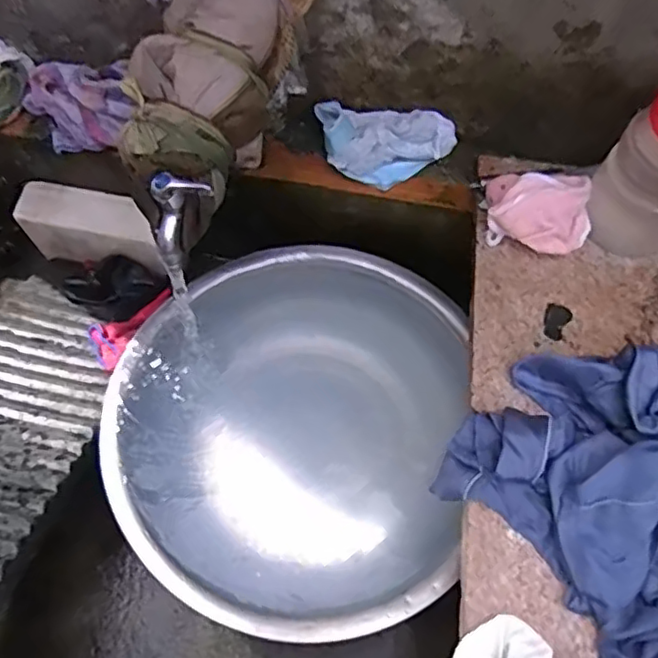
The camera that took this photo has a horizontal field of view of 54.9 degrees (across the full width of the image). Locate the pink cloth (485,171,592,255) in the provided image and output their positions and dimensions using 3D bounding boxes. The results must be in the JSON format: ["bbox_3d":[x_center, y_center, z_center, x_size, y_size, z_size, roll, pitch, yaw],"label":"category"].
[{"bbox_3d":[0.226,-0.126,0.665,0.110,0.066,0.076,2,65,-2],"label":"pink cloth"}]

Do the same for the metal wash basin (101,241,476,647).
[{"bbox_3d":[-0.039,0.116,0.759,0.402,0.103,0.440,1,65,-2],"label":"metal wash basin"}]

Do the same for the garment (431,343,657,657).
[{"bbox_3d":[0.262,0.135,0.548,0.222,0.084,0.261,-38,72,-18],"label":"garment"}]

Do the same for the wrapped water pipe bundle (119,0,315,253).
[{"bbox_3d":[-0.106,-0.238,0.559,0.133,0.092,0.277,19,82,6],"label":"wrapped water pipe bundle"}]

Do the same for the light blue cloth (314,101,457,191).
[{"bbox_3d":[0.066,-0.213,0.733,0.157,0.065,0.066,5,65,-1],"label":"light blue cloth"}]

